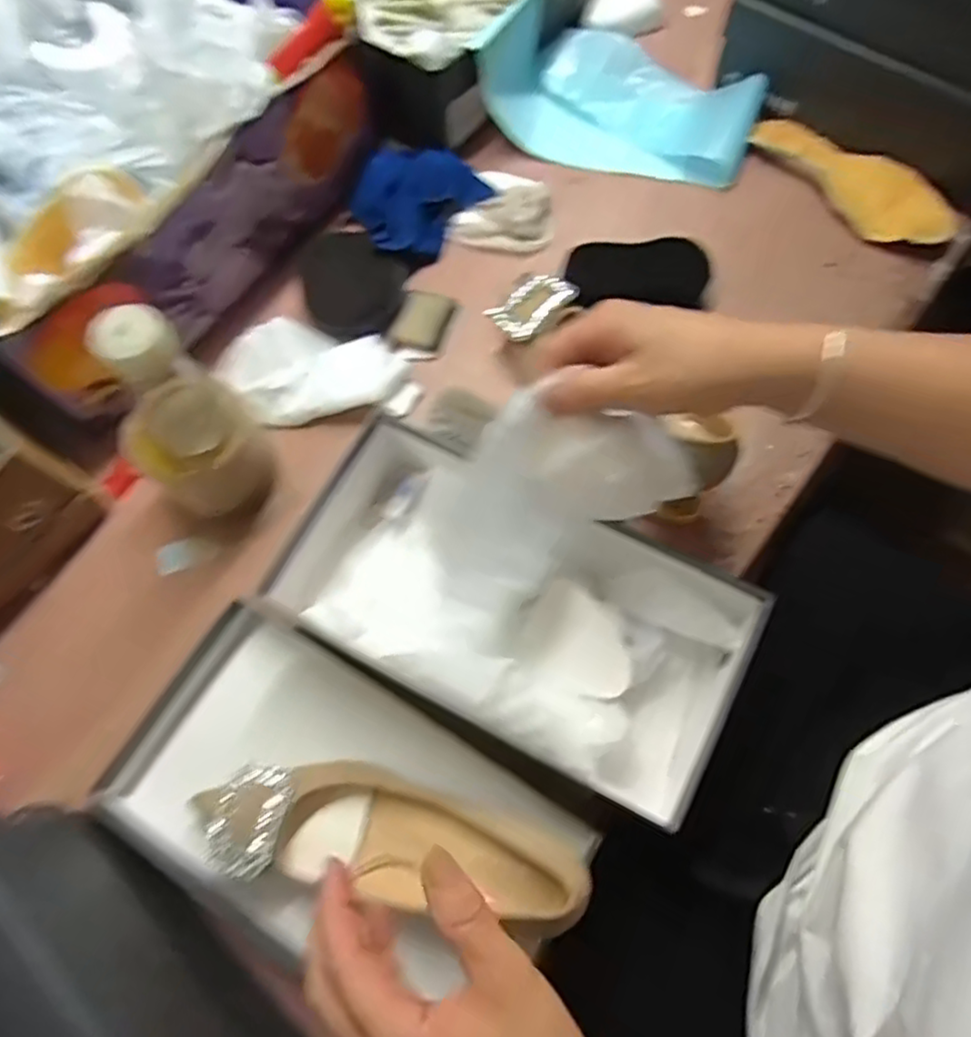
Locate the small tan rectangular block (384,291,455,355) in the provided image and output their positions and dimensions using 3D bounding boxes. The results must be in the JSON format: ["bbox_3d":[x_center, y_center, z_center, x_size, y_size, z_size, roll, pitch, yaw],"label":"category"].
[{"bbox_3d":[-0.059,-0.176,0.607,0.047,0.010,0.059,19,72,8],"label":"small tan rectangular block"}]

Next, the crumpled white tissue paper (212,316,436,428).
[{"bbox_3d":[-0.141,-0.125,0.580,0.164,0.023,0.098,12,71,6],"label":"crumpled white tissue paper"}]

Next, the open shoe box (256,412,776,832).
[{"bbox_3d":[0.015,0.057,0.477,0.329,0.075,0.173,27,73,11],"label":"open shoe box"}]

